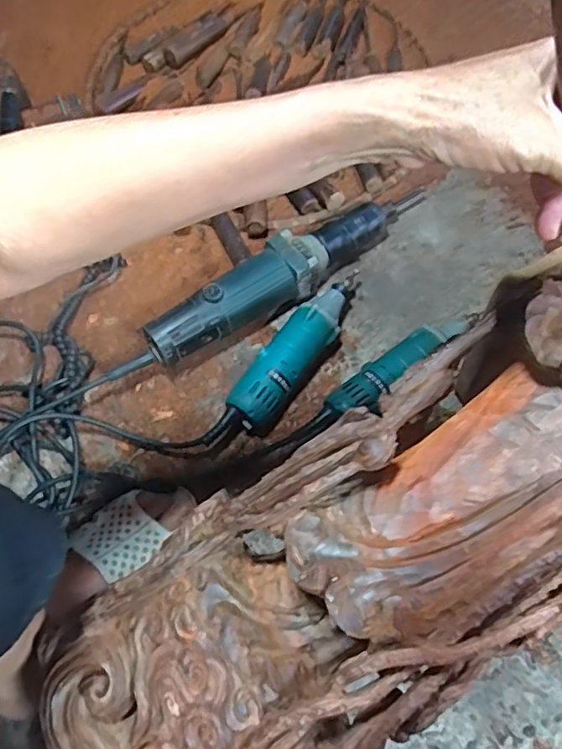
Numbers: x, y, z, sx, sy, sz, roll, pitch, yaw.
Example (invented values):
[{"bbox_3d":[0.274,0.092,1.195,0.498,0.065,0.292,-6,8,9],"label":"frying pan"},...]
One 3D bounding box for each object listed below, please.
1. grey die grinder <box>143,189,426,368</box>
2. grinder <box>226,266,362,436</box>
[{"bbox_3d":[0.022,-0.129,0.713,0.394,0.078,0.055,-34,67,-13],"label":"grey die grinder"},{"bbox_3d":[0.024,-0.029,0.676,0.057,0.056,0.219,33,70,18],"label":"grinder"}]

